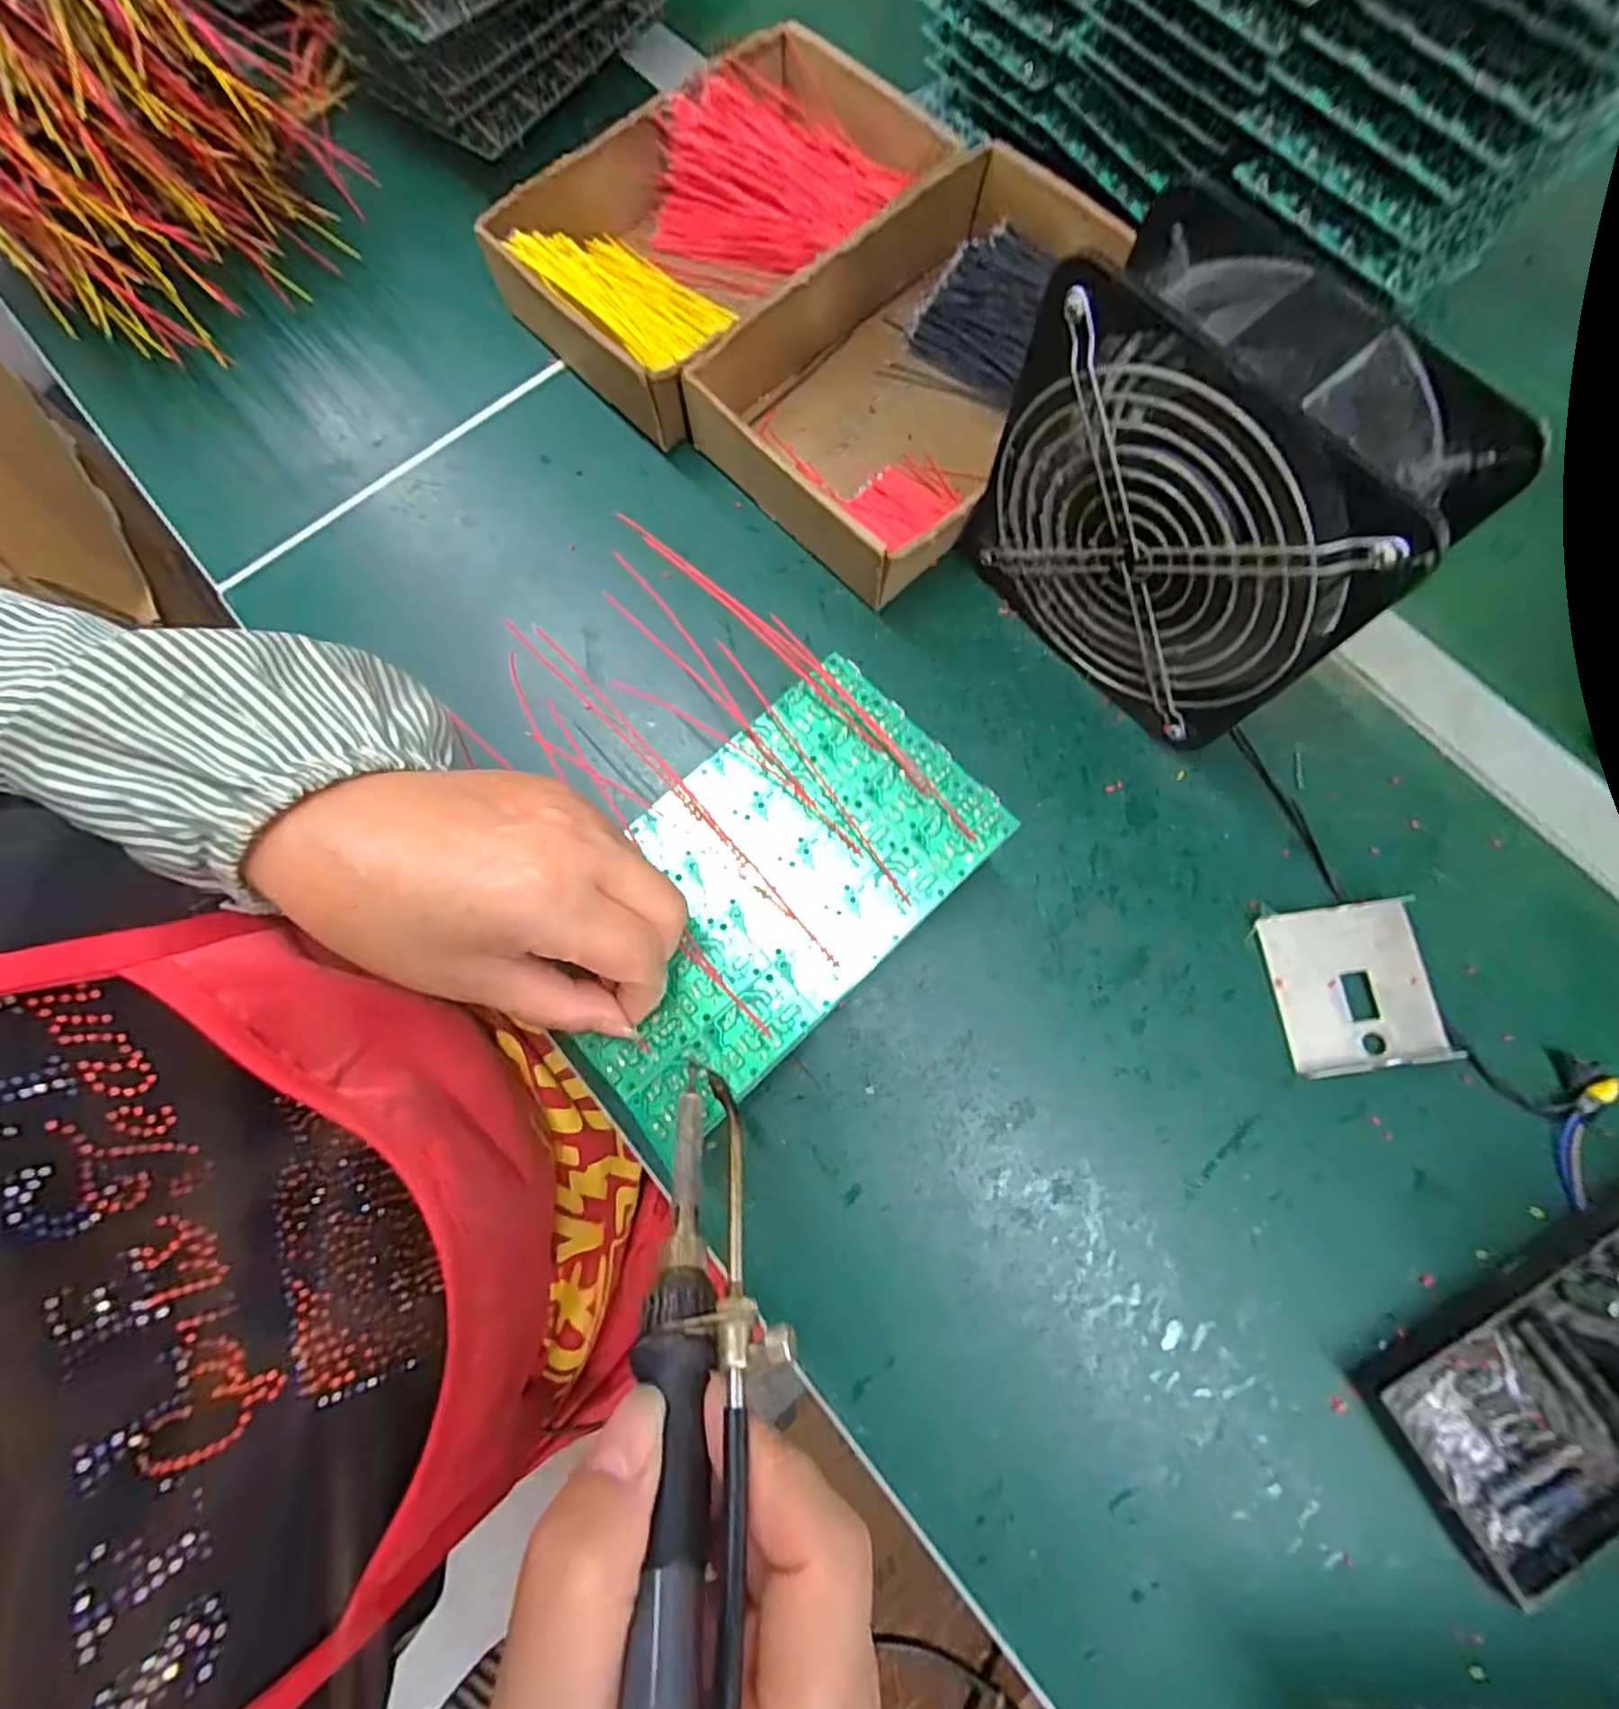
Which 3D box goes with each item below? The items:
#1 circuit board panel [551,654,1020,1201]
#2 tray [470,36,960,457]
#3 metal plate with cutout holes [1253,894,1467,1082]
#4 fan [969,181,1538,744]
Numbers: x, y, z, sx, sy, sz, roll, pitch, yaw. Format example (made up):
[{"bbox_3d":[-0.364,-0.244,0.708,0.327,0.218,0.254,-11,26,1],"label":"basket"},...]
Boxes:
[{"bbox_3d":[-0.020,0.014,0.266,0.181,0.004,0.102,-44,79,-9],"label":"circuit board panel"},{"bbox_3d":[-0.047,-0.349,0.390,0.239,0.045,0.156,-43,79,-10],"label":"tray"},{"bbox_3d":[0.238,0.058,0.306,0.064,0.011,0.070,-9,76,-1],"label":"metal plate with cutout holes"},{"bbox_3d":[0.151,-0.134,0.282,0.063,0.152,0.150,-40,78,-8],"label":"fan"}]

